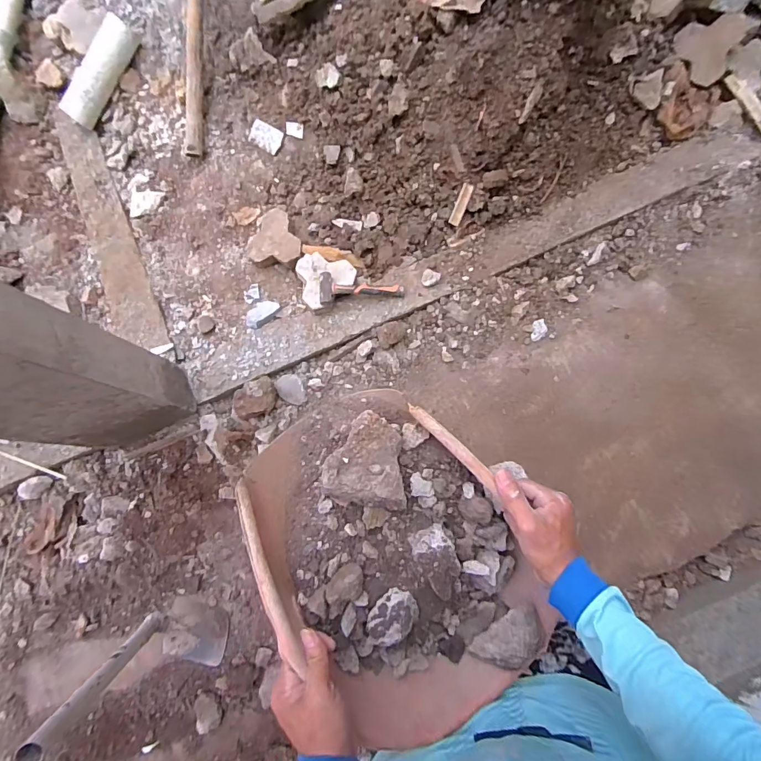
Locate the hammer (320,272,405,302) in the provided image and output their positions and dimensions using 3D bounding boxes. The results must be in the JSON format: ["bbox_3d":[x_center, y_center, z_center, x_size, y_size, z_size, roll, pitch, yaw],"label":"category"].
[{"bbox_3d":[-0.060,-0.302,1.433,0.283,0.058,0.099,1,81,-9],"label":"hammer"}]

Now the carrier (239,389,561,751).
[{"bbox_3d":[0.021,0.212,0.533,0.263,0.181,0.394,-27,81,-1],"label":"carrier"}]

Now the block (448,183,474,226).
[{"bbox_3d":[0.271,-0.591,1.458,0.036,0.008,0.134,22,109,-1],"label":"block"}]

